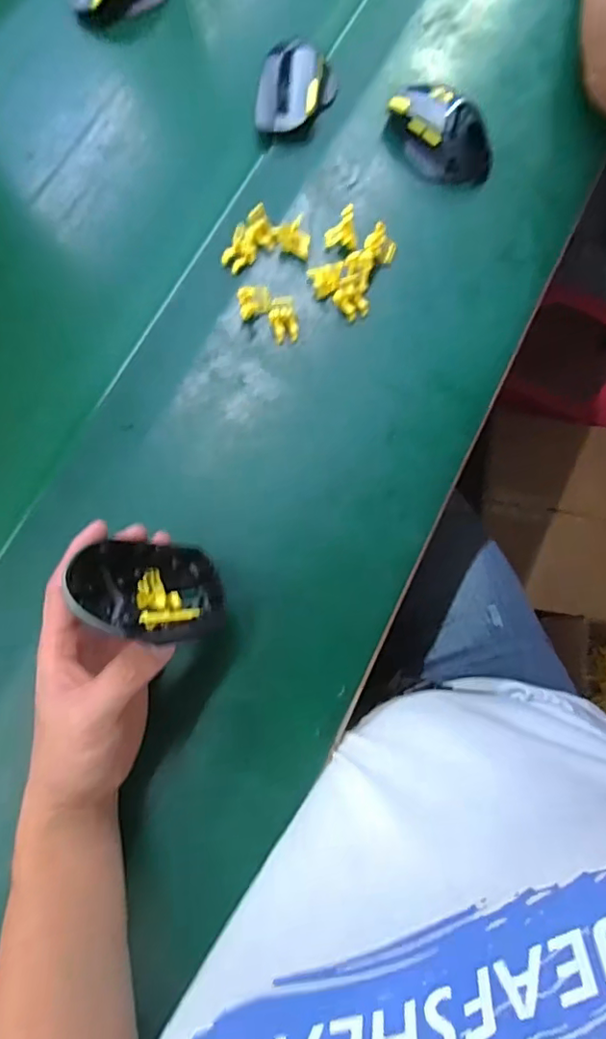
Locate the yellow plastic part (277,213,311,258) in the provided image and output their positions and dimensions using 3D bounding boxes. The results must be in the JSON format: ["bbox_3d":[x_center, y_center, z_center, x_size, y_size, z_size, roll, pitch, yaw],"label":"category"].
[{"bbox_3d":[-0.008,-0.257,0.509,0.027,0.023,0.035,-20,75,-2],"label":"yellow plastic part"}]

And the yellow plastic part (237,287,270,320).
[{"bbox_3d":[-0.043,-0.195,0.493,0.029,0.021,0.021,-14,75,0],"label":"yellow plastic part"}]

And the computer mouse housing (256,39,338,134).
[{"bbox_3d":[-0.006,-0.421,0.537,0.069,0.042,0.092,8,76,6],"label":"computer mouse housing"}]

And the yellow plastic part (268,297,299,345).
[{"bbox_3d":[-0.017,-0.177,0.491,0.025,0.021,0.033,-11,75,1],"label":"yellow plastic part"}]

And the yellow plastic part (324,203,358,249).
[{"bbox_3d":[0.038,-0.269,0.511,0.030,0.029,0.025,19,77,8],"label":"yellow plastic part"}]

